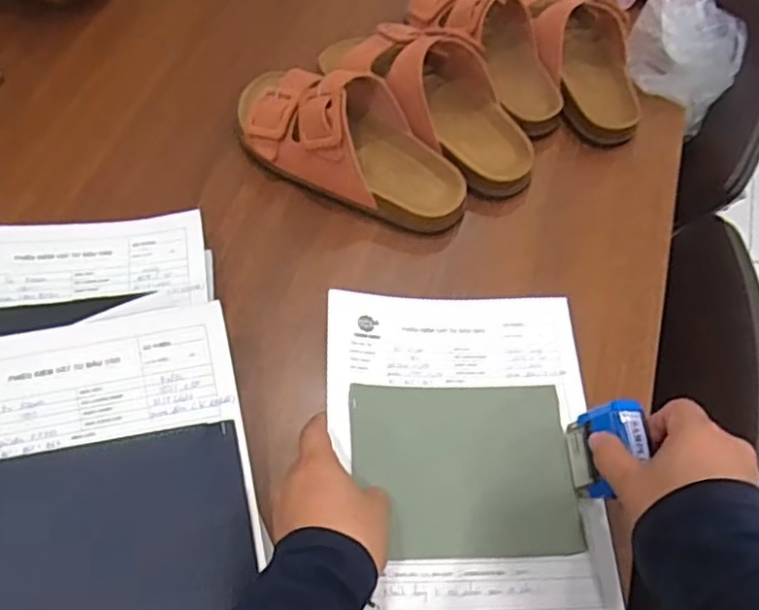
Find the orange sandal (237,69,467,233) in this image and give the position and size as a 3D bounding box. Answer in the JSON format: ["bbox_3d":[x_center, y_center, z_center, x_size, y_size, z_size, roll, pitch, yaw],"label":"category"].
[{"bbox_3d":[-0.026,-0.158,0.614,0.236,0.091,0.103,24,62,11],"label":"orange sandal"}]

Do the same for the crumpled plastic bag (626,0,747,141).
[{"bbox_3d":[0.323,-0.266,0.697,0.065,0.094,0.115,-40,69,-22],"label":"crumpled plastic bag"}]

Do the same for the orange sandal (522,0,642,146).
[{"bbox_3d":[0.212,-0.266,0.683,0.096,0.070,0.211,-12,74,-9],"label":"orange sandal"}]

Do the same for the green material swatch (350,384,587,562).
[{"bbox_3d":[0.064,0.121,0.500,0.163,0.019,0.130,-2,60,-4],"label":"green material swatch"}]

